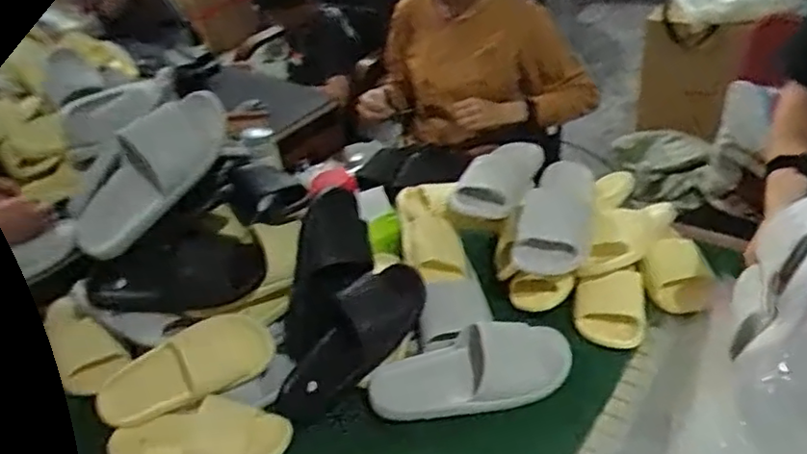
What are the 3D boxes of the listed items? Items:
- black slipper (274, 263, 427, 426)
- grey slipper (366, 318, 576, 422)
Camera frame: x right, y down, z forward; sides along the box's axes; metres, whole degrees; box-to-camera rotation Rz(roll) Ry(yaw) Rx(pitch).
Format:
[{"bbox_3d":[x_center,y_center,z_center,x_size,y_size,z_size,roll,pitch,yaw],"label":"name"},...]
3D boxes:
[{"bbox_3d":[-0.077,0.169,0.938,0.281,0.069,0.109,-49,48,-9],"label":"black slipper"},{"bbox_3d":[0.095,0.202,0.893,0.287,0.069,0.118,-10,54,0],"label":"grey slipper"}]

